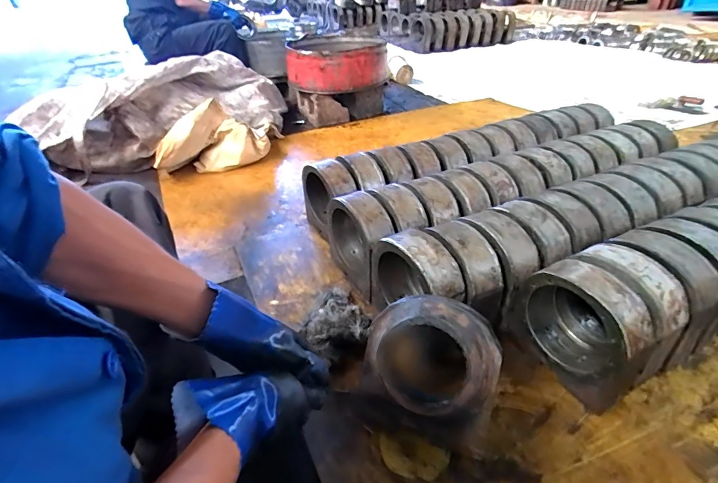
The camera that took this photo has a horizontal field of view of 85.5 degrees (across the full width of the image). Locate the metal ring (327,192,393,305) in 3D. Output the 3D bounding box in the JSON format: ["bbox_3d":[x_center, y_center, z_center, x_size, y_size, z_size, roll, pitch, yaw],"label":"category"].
[{"bbox_3d":[-0.004,-0.005,1.039,0.084,0.249,0.250,-20,39,-23],"label":"metal ring"}]

